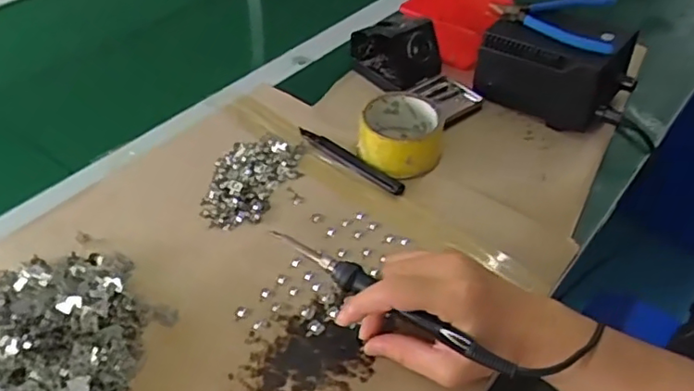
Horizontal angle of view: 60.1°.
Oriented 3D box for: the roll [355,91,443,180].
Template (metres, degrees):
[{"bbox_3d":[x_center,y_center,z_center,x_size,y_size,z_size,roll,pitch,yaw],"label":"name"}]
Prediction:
[{"bbox_3d":[0.056,-0.063,0.618,0.083,0.047,0.087,8,44,7],"label":"roll"}]

